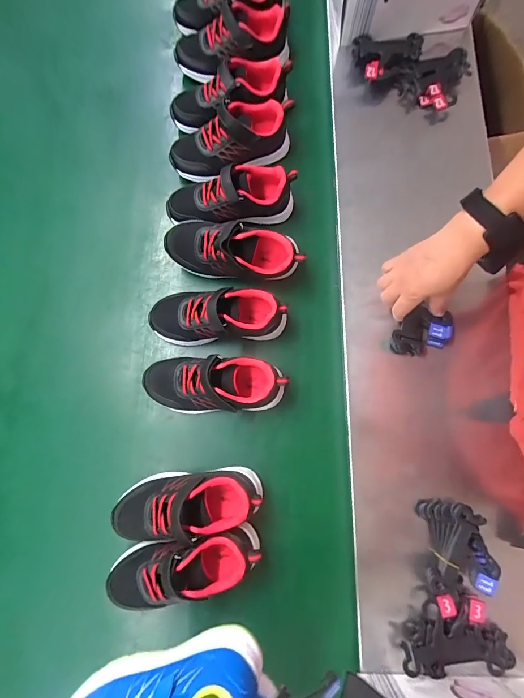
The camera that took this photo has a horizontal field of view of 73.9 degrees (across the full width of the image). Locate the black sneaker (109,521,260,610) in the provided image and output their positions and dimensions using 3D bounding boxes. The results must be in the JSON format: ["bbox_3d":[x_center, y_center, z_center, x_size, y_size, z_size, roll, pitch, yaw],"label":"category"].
[{"bbox_3d":[-0.100,0.279,0.444,0.199,0.081,0.081,-18,79,-1],"label":"black sneaker"}]

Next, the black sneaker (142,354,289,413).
[{"bbox_3d":[-0.069,0.051,0.488,0.193,0.087,0.073,2,79,3],"label":"black sneaker"}]

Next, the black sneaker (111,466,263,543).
[{"bbox_3d":[-0.099,0.202,0.459,0.196,0.079,0.082,-11,79,0],"label":"black sneaker"}]

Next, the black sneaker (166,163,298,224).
[{"bbox_3d":[-0.048,-0.235,0.541,0.191,0.100,0.074,-2,79,2],"label":"black sneaker"}]

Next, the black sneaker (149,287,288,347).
[{"bbox_3d":[-0.064,-0.048,0.503,0.196,0.089,0.077,4,79,3],"label":"black sneaker"}]

